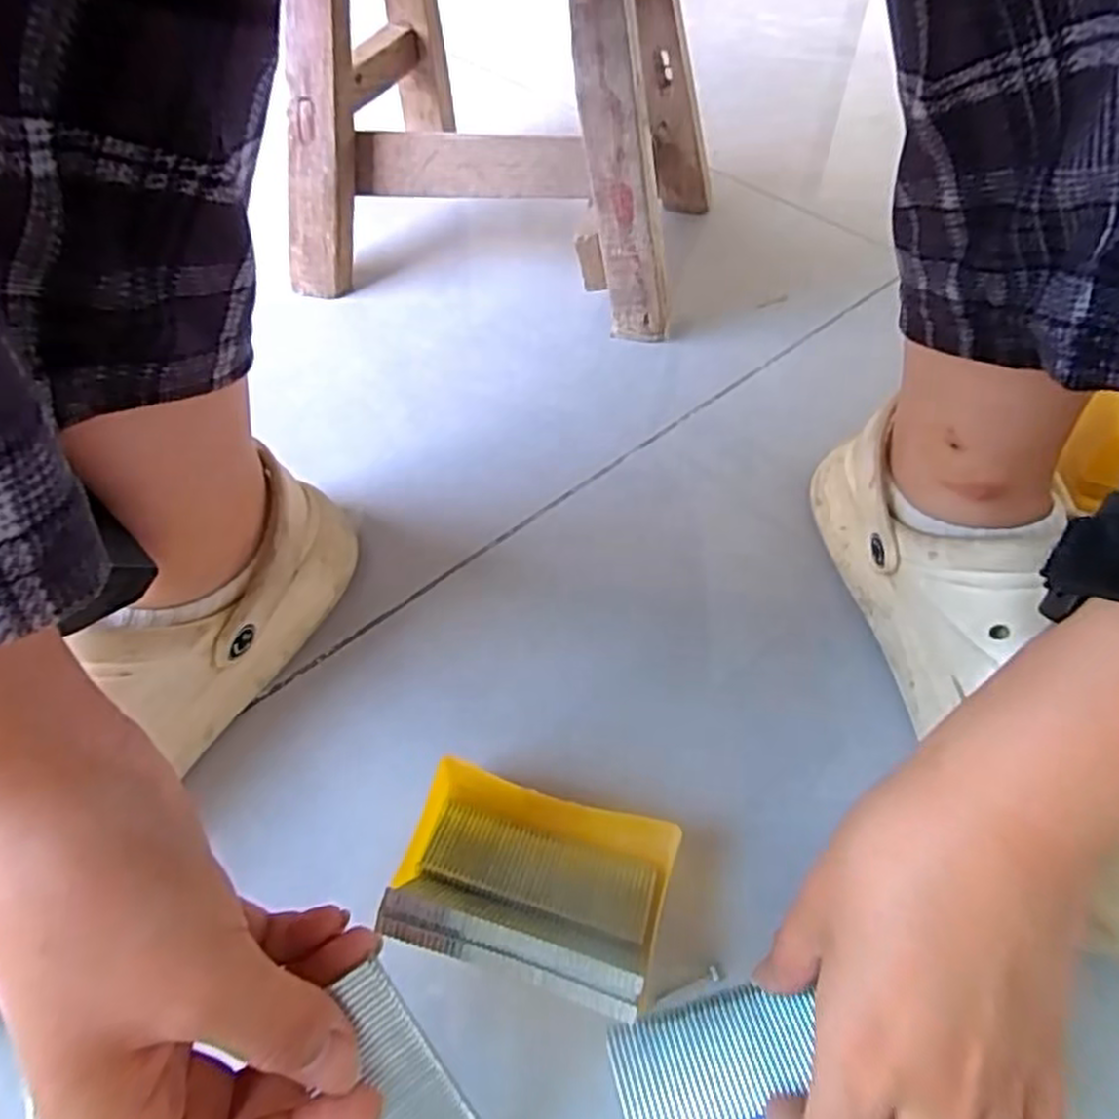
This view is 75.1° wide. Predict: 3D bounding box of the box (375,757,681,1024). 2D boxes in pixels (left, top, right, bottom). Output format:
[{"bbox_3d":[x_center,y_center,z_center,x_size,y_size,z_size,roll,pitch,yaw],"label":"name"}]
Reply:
[{"bbox_3d":[-0.011,0.113,0.263,0.097,0.036,0.070,14,53,10],"label":"box"}]

